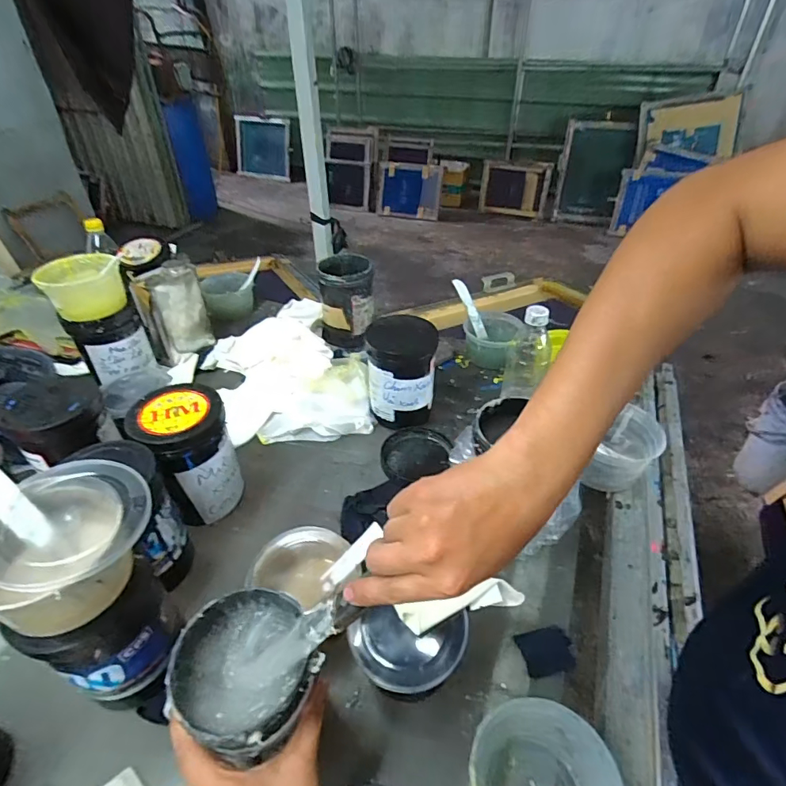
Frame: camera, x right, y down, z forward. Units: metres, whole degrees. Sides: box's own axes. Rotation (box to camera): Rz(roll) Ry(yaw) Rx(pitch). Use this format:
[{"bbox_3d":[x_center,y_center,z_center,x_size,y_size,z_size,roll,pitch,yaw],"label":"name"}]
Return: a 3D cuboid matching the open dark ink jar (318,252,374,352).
[{"bbox_3d":[-0.095,-0.191,0.967,0.112,0.155,0.116,-6,40,-7],"label":"open dark ink jar"}]

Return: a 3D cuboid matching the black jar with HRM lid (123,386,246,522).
[{"bbox_3d":[-0.267,0.082,0.619,0.108,0.154,0.107,32,49,33],"label":"black jar with HRM lid"}]

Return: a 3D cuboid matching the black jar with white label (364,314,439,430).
[{"bbox_3d":[0.013,-0.031,0.763,0.106,0.155,0.106,0,39,0],"label":"black jar with white label"}]

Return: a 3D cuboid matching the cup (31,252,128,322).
[{"bbox_3d":[-0.503,-0.174,0.764,0.109,0.066,0.106,0,39,0],"label":"cup"}]

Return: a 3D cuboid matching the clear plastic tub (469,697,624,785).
[{"bbox_3d":[0.126,0.335,0.389,0.109,0.075,0.113,-1,39,-1],"label":"clear plastic tub"}]

